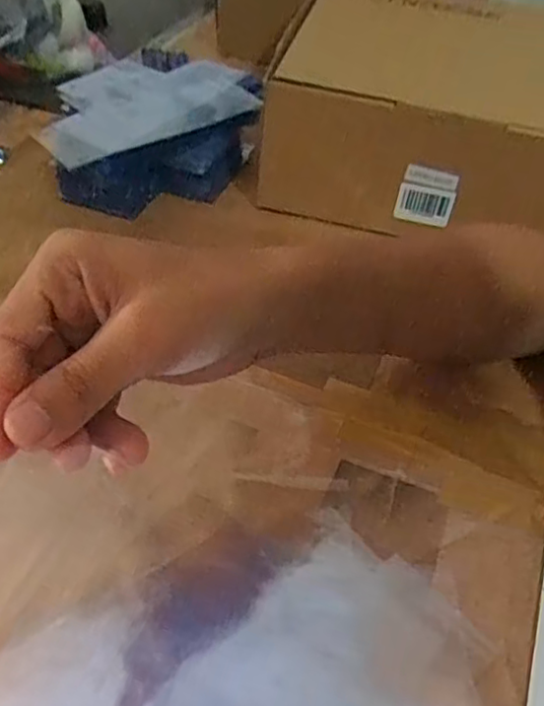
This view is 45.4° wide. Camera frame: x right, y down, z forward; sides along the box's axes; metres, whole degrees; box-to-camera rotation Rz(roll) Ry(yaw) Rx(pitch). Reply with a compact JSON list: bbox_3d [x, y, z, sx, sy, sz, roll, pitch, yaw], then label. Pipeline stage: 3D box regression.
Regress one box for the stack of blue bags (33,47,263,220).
[{"bbox_3d":[-0.097,-0.180,0.539,0.165,0.080,0.134,-12,46,-13],"label":"stack of blue bags"}]

